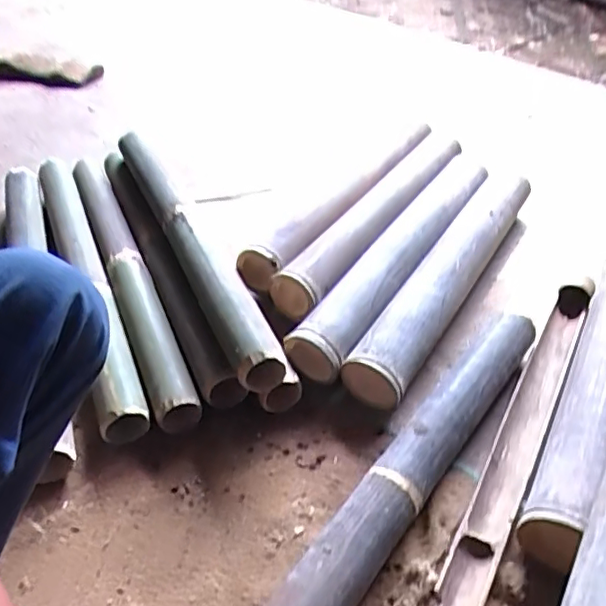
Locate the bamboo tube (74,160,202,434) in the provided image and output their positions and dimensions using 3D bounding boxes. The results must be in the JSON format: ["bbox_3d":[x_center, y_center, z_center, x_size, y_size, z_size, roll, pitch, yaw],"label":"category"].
[{"bbox_3d":[-0.277,-0.059,0.907,0.055,0.061,0.639,-17,42,-18],"label":"bamboo tube"}]

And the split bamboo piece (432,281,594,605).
[{"bbox_3d":[0.227,0.179,0.650,0.048,0.040,0.656,19,44,24],"label":"split bamboo piece"}]

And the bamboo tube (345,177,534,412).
[{"bbox_3d":[0.219,-0.043,0.864,0.082,0.073,0.506,23,47,27],"label":"bamboo tube"}]

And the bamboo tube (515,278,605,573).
[{"bbox_3d":[0.456,-0.023,0.829,0.074,0.077,0.887,21,45,25],"label":"bamboo tube"}]

